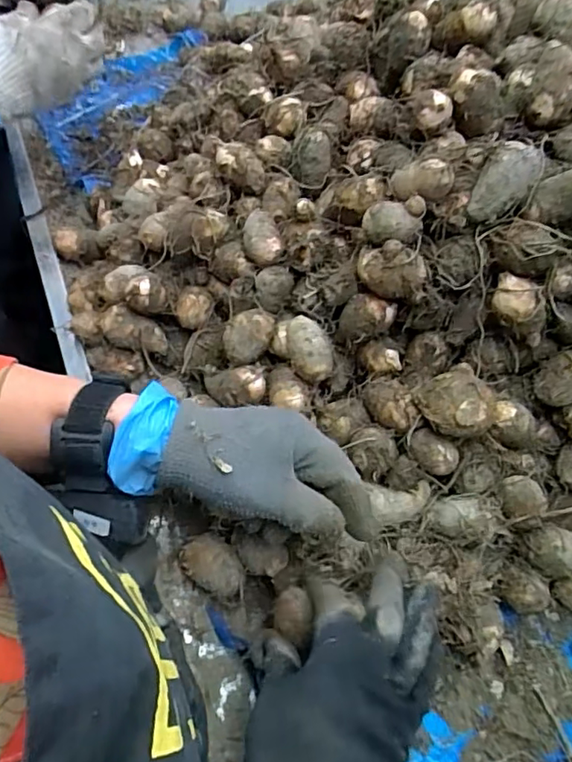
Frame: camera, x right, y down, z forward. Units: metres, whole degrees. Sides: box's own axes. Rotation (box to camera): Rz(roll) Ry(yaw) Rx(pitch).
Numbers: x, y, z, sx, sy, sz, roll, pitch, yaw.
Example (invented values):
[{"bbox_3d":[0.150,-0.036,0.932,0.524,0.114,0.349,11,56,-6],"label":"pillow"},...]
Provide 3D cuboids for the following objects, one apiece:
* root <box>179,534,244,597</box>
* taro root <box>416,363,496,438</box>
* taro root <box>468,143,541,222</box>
[{"bbox_3d":[-0.054,0.138,0.412,0.048,0.034,0.033,39,66,19],"label":"root"},{"bbox_3d":[0.119,0.018,0.392,0.043,0.035,0.048,-22,62,-14],"label":"taro root"},{"bbox_3d":[0.149,-0.138,0.385,0.033,0.024,0.058,35,106,43],"label":"taro root"}]

